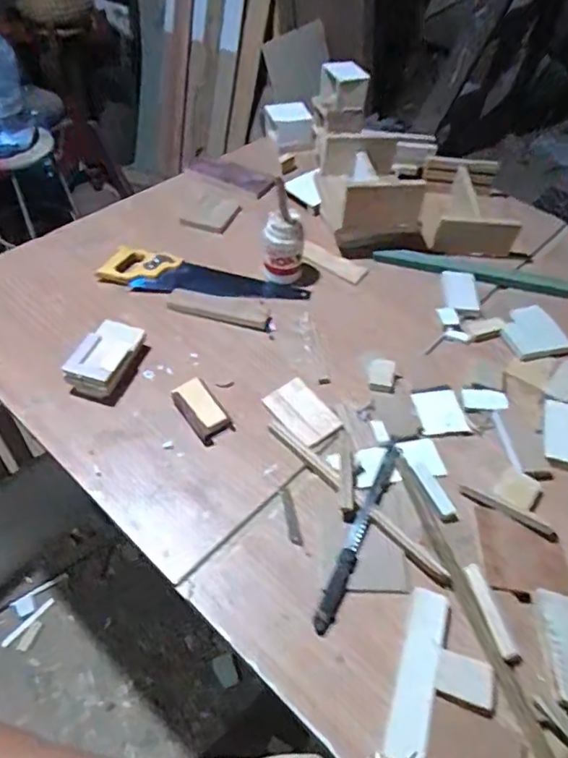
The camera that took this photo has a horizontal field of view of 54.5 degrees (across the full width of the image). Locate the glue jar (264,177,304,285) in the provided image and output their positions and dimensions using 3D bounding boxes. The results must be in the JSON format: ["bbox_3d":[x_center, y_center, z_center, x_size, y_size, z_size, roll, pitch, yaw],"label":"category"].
[{"bbox_3d":[0.001,-0.275,1.068,0.083,0.175,0.068,4,50,0],"label":"glue jar"}]

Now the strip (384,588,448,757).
[{"bbox_3d":[0.160,0.346,0.651,0.045,0.009,0.194,16,51,10],"label":"strip"}]

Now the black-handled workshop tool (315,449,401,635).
[{"bbox_3d":[0.107,0.211,0.773,0.026,0.018,0.294,22,52,14],"label":"black-handled workshop tool"}]

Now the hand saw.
[{"bbox_3d":[-0.159,-0.205,1.116,0.408,0.028,0.097,7,50,2],"label":"hand saw"}]

